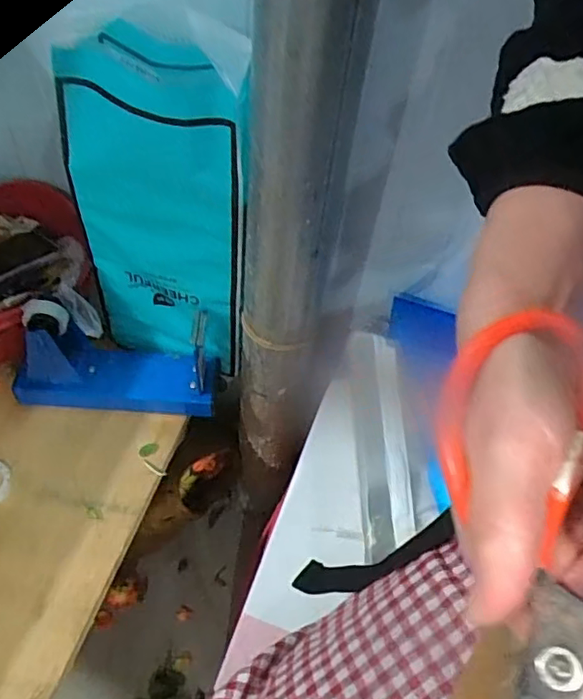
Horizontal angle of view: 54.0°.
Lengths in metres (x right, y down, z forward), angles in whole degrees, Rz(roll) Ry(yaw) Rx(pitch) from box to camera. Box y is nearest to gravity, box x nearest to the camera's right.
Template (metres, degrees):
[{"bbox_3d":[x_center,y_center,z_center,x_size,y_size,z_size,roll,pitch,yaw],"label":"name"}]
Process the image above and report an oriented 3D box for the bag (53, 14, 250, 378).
[{"bbox_3d":[-0.108,-0.115,0.508,0.141,0.312,0.076,27,54,14],"label":"bag"}]

